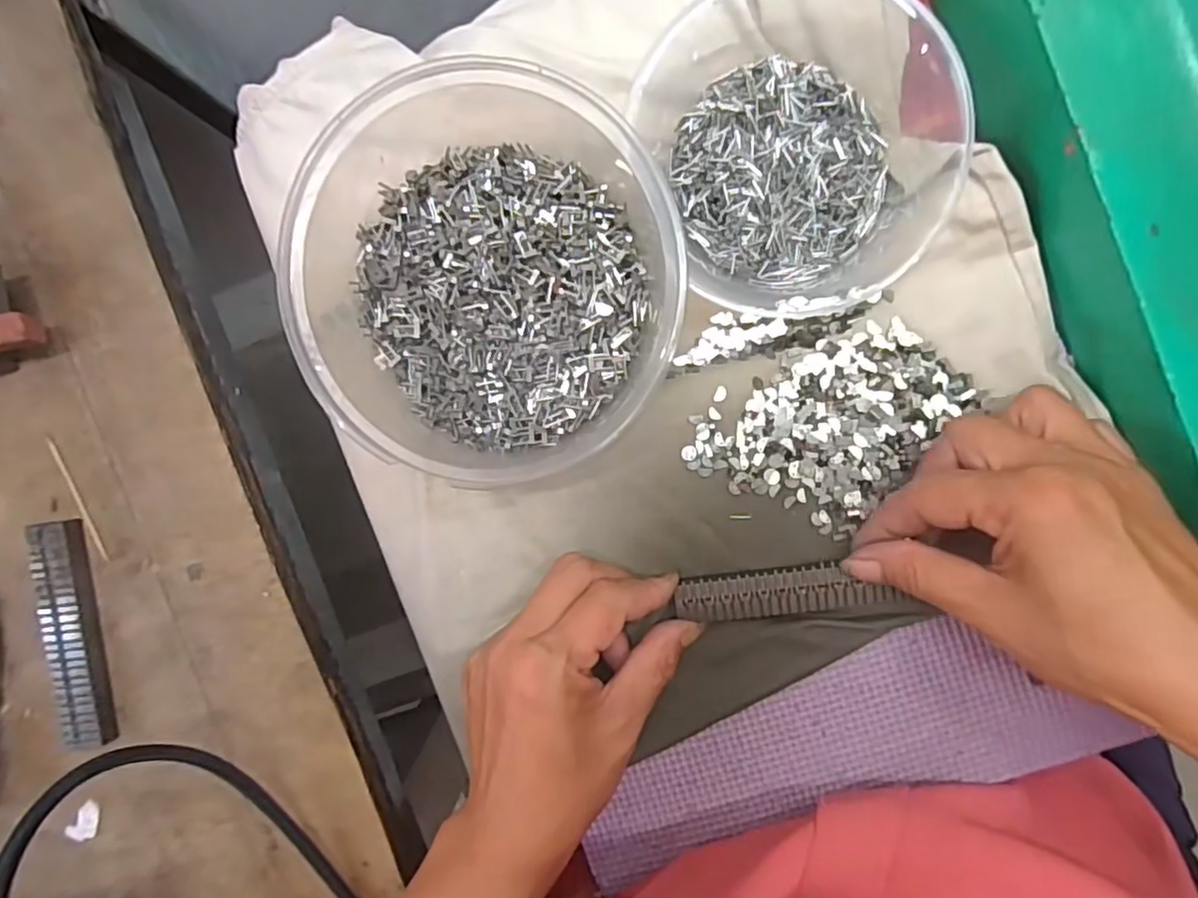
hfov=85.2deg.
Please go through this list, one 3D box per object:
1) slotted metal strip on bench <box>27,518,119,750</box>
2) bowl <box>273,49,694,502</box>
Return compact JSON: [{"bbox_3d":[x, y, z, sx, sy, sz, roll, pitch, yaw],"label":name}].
[{"bbox_3d":[-0.227,0.081,0.282,0.018,0.015,0.098,-7,92,5],"label":"slotted metal strip on bench"},{"bbox_3d":[-0.039,-0.061,0.250,0.132,0.059,0.140,0,93,5],"label":"bowl"}]

